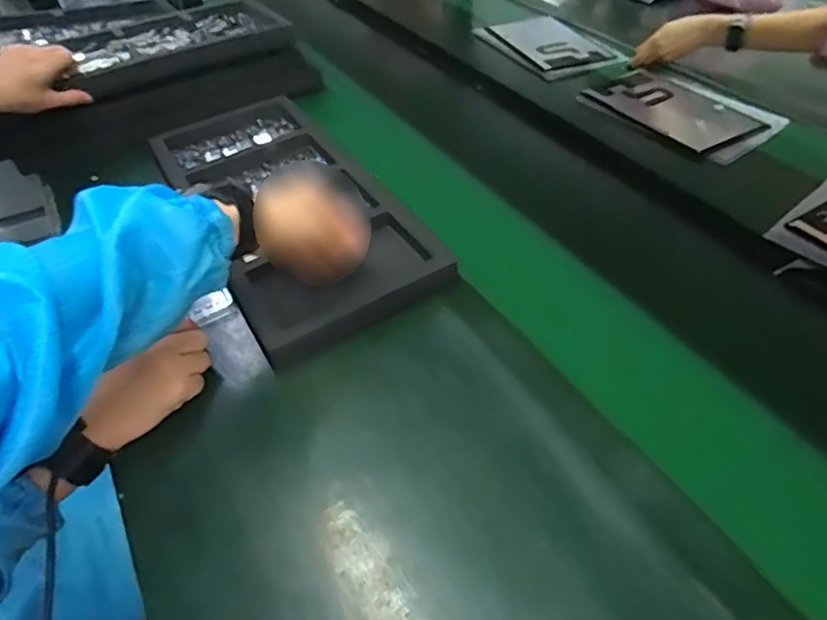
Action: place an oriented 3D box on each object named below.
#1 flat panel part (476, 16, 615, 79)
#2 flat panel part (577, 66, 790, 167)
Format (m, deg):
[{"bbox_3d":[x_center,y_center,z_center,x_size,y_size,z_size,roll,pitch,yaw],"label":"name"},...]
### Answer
[{"bbox_3d":[0.259,-0.534,1.138,0.157,0.019,0.284,-17,47,-14],"label":"flat panel part"},{"bbox_3d":[0.437,-0.327,0.925,0.205,0.015,0.277,-28,51,-23],"label":"flat panel part"}]

